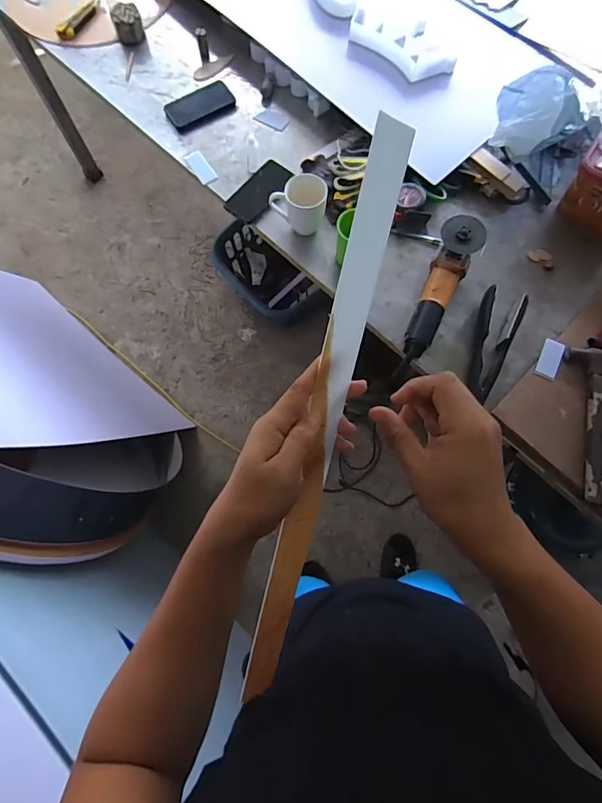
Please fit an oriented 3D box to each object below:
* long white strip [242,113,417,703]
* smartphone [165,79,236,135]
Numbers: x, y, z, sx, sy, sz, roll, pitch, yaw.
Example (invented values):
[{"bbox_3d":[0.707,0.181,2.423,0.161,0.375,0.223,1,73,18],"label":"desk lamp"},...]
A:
[{"bbox_3d":[0.015,0.050,0.406,0.040,0.010,0.546,2,110,-32],"label":"long white strip"},{"bbox_3d":[-0.245,-0.715,1.060,0.164,0.012,0.091,-34,76,-9],"label":"smartphone"}]

